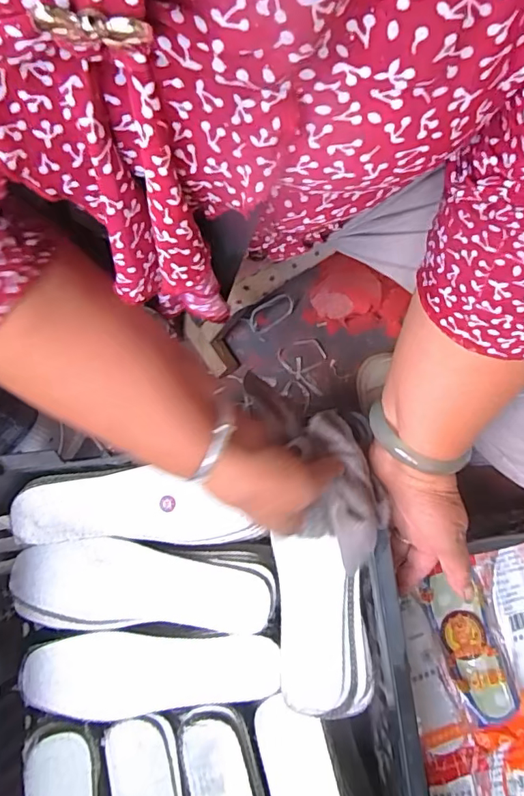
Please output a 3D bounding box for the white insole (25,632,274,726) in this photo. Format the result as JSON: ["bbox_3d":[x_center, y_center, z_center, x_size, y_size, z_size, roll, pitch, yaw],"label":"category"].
[{"bbox_3d":[-0.097,0.244,0.439,0.218,0.023,0.068,-1,79,0],"label":"white insole"}]

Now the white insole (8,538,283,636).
[{"bbox_3d":[-0.107,0.167,0.450,0.229,0.014,0.075,1,79,0],"label":"white insole"}]

